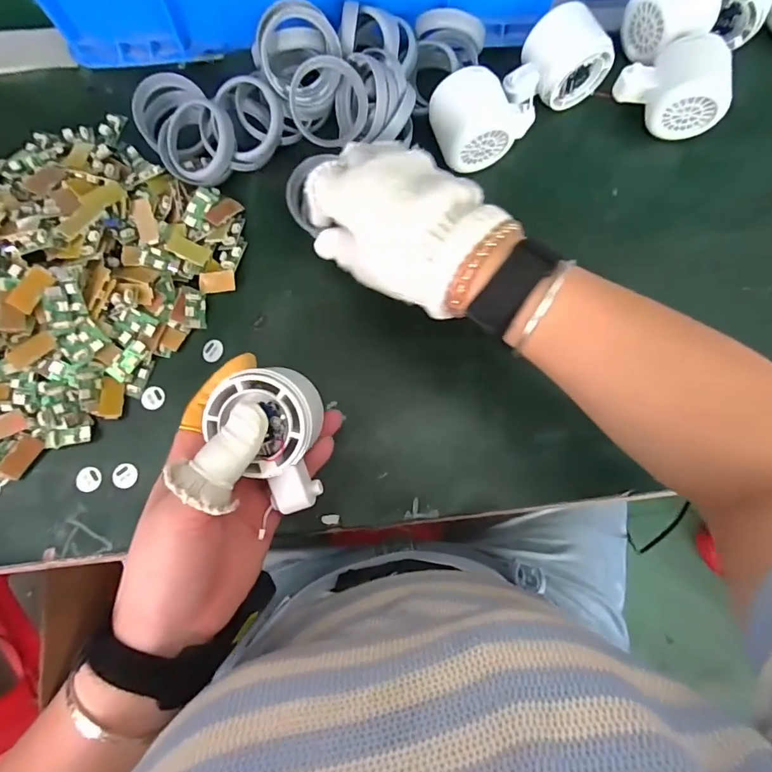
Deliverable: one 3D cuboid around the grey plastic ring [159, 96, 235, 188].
[{"bbox_3d":[-0.146,-0.190,0.369,0.063,0.018,0.062,2,97,16],"label":"grey plastic ring"}]

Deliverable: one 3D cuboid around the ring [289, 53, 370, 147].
[{"bbox_3d":[-0.044,-0.219,0.364,0.060,0.013,0.060,-7,116,-15],"label":"ring"}]

